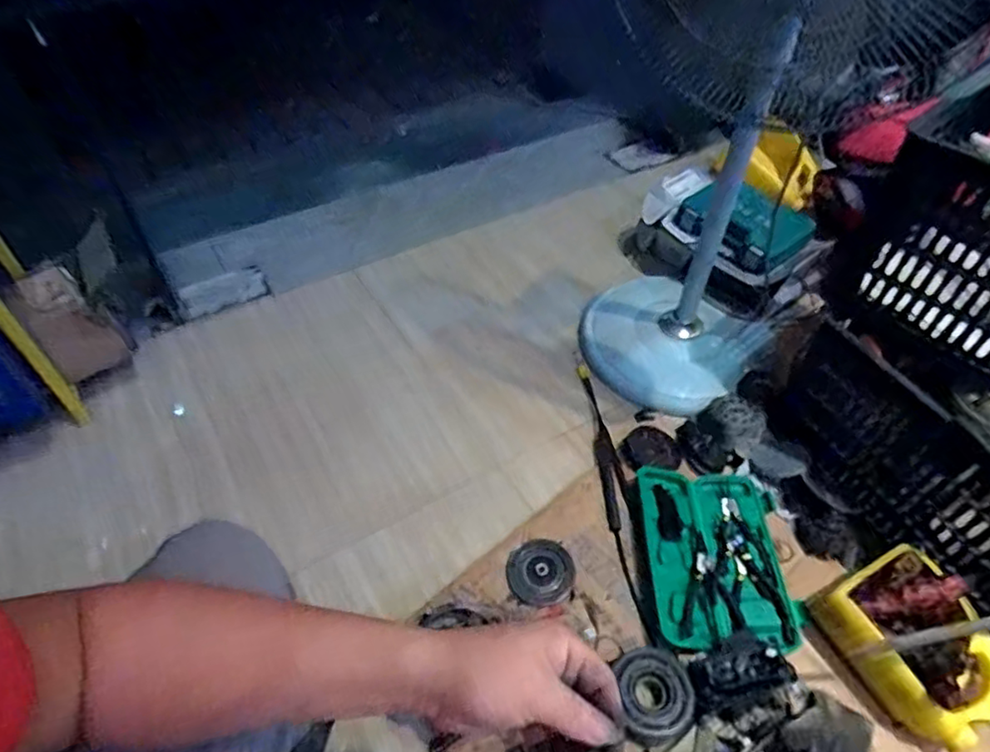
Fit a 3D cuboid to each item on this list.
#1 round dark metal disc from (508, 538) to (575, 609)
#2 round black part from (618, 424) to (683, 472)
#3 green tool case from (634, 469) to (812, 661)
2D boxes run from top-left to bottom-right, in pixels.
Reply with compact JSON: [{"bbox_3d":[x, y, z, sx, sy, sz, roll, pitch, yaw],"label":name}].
[{"bbox_3d":[0.073,0.305,0.958,0.100,0.017,0.101,0,48,0],"label":"round dark metal disc"},{"bbox_3d":[0.278,0.132,1.105,0.097,0.020,0.102,0,48,0],"label":"round black part"},{"bbox_3d":[0.351,0.277,0.968,0.213,0.035,0.292,1,48,2],"label":"green tool case"}]

